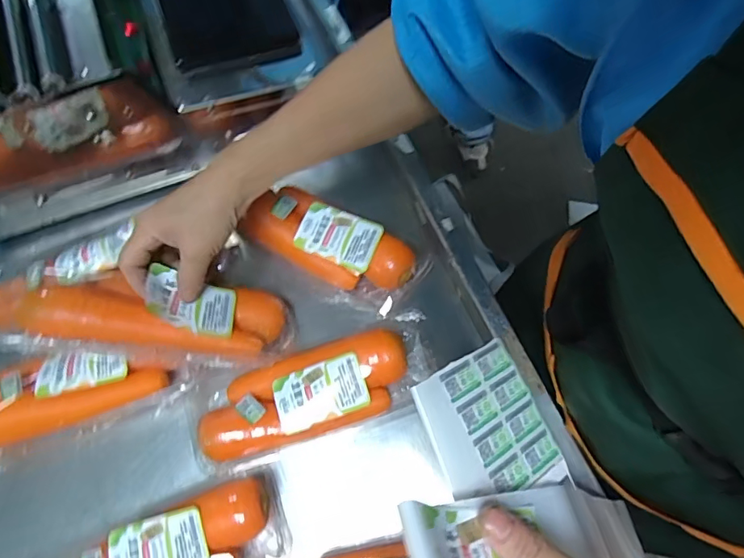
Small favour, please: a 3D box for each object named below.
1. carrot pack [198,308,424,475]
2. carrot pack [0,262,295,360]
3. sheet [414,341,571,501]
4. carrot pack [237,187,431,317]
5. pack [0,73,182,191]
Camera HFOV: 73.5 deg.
[{"bbox_3d":[-0.053,0.103,0.458,0.221,0.050,0.080,-19,71,-6],"label":"carrot pack"},{"bbox_3d":[-0.182,0.032,0.426,0.228,0.040,0.074,5,66,-25],"label":"carrot pack"},{"bbox_3d":[0.069,0.088,0.289,0.076,0.004,0.087,-21,81,-31],"label":"sheet"},{"bbox_3d":[-0.037,-0.032,0.511,0.179,0.063,0.078,25,72,10],"label":"carrot pack"},{"bbox_3d":[-0.317,-0.147,0.522,0.206,0.082,0.042,-19,71,-6],"label":"pack"}]

